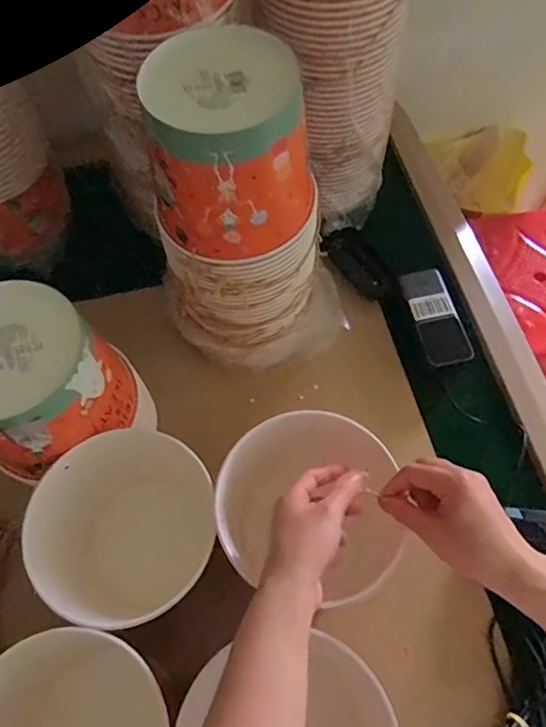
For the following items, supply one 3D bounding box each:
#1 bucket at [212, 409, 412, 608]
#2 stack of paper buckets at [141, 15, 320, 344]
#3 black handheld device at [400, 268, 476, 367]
[{"bbox_3d":[0.037,0.146,0.508,0.160,0.148,0.162,0,64,1],"label":"bucket"},{"bbox_3d":[-0.026,-0.148,0.541,0.144,0.285,0.152,-1,64,1],"label":"stack of paper buckets"},{"bbox_3d":[0.196,-0.055,0.638,0.052,0.013,0.119,-17,75,-5],"label":"black handheld device"}]

